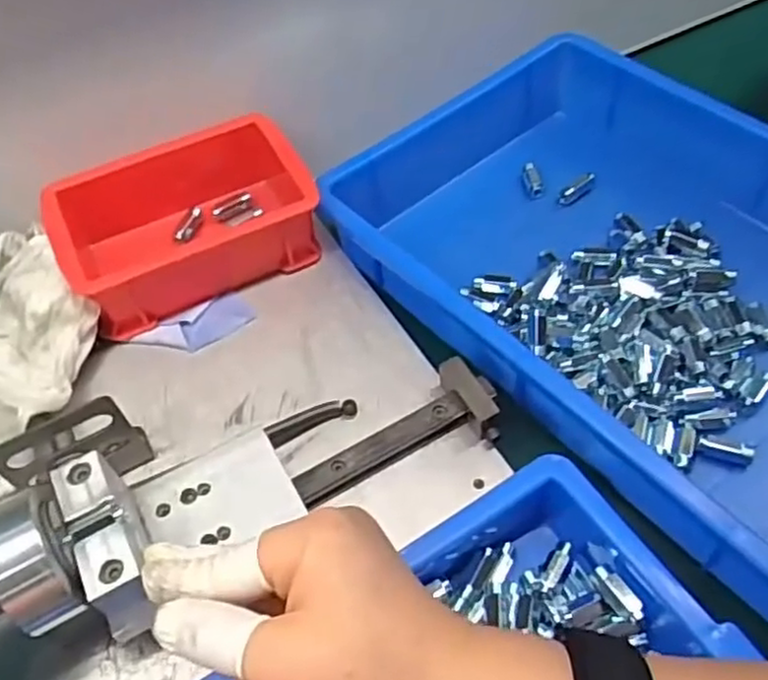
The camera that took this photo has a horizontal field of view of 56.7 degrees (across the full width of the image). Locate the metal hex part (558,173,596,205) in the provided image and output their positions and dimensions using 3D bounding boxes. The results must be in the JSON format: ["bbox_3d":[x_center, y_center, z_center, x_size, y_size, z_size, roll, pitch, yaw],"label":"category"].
[{"bbox_3d":[0.137,-0.108,0.503,0.031,0.009,0.012,-38,58,-5],"label":"metal hex part"}]

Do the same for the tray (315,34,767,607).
[{"bbox_3d":[0.163,-0.035,0.430,0.249,0.091,0.366,-36,58,-20],"label":"tray"}]

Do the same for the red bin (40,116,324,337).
[{"bbox_3d":[-0.123,-0.072,0.446,0.147,0.058,0.101,-26,56,-14],"label":"red bin"}]

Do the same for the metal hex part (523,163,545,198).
[{"bbox_3d":[0.107,-0.115,0.511,0.011,0.012,0.026,-11,54,-3],"label":"metal hex part"}]

